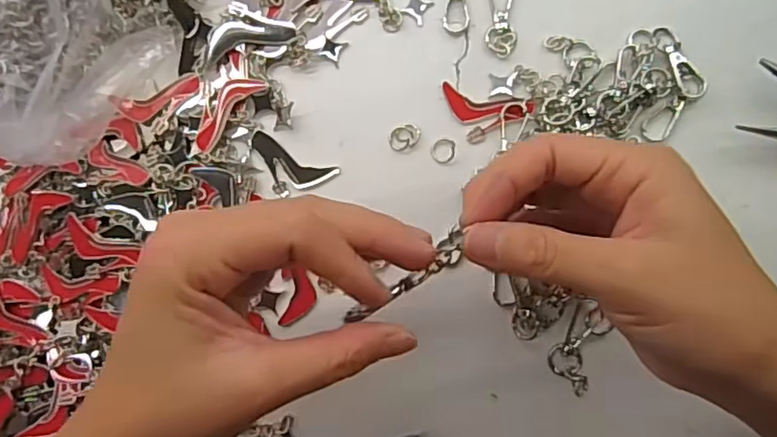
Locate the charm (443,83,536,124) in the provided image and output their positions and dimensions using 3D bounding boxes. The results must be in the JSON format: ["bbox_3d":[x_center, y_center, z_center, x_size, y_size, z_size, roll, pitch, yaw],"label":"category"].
[{"bbox_3d":[0.048,-0.055,0.302,0.045,0.007,0.017,14,87,4],"label":"charm"}]

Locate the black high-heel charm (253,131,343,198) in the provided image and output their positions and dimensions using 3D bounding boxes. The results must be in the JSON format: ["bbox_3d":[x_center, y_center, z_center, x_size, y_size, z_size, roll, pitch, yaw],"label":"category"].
[{"bbox_3d":[-0.052,-0.024,0.311,0.047,0.005,0.025,26,88,4],"label":"black high-heel charm"}]

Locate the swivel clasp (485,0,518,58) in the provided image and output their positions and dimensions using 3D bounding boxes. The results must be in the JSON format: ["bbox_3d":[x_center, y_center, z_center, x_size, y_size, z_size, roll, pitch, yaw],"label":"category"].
[{"bbox_3d":[0.058,-0.102,0.306,0.015,0.004,0.040,5,87,3],"label":"swivel clasp"}]

